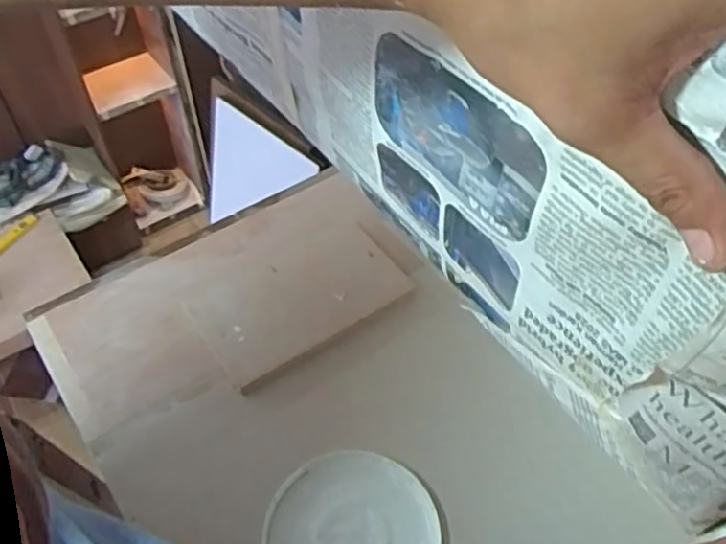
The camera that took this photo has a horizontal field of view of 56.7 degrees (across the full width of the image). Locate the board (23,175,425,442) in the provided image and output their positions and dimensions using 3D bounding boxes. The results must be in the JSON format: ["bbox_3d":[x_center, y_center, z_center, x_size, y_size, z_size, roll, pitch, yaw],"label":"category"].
[{"bbox_3d":[-0.171,0.029,0.866,0.454,0.032,0.264,-29,56,-22],"label":"board"}]

